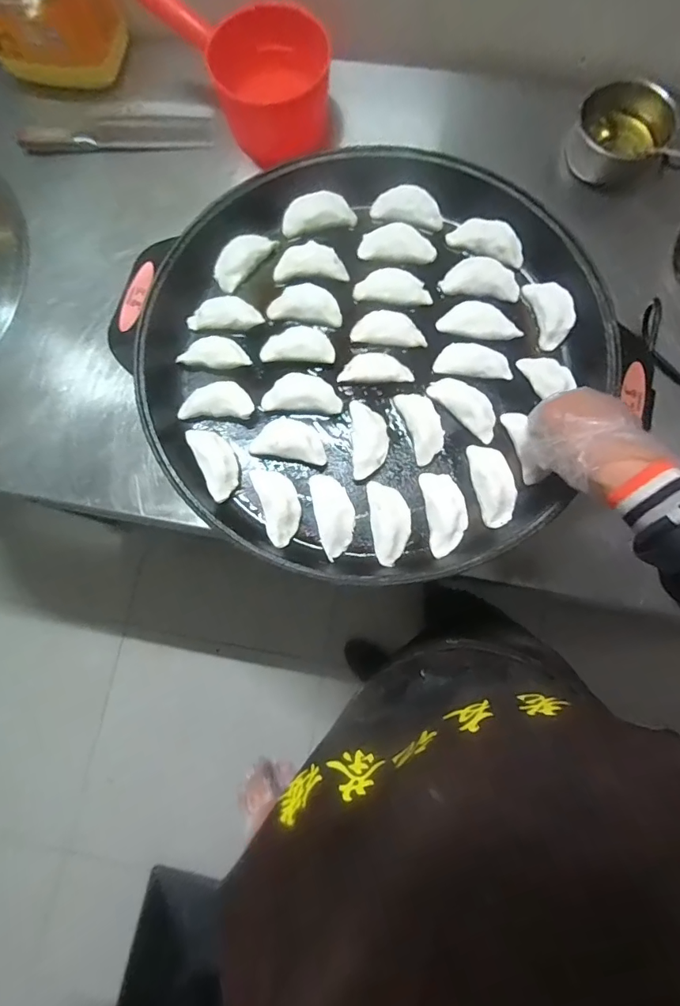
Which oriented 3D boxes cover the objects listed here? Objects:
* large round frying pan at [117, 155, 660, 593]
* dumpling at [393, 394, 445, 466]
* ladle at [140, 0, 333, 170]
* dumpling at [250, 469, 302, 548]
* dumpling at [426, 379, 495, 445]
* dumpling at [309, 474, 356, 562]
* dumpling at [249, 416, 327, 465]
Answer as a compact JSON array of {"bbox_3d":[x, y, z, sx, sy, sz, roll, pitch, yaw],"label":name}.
[{"bbox_3d":[0.035,-0.182,0.548,0.517,0.076,0.532,0,77,0],"label":"large round frying pan"},{"bbox_3d":[0.099,-0.095,0.543,0.038,0.025,0.090,-19,78,-4],"label":"dumpling"},{"bbox_3d":[-0.135,-0.644,0.662,0.152,0.135,0.232,-40,80,-8],"label":"ladle"},{"bbox_3d":[-0.070,0.001,0.525,0.044,0.023,0.095,-19,78,-4],"label":"dumpling"},{"bbox_3d":[0.153,-0.118,0.547,0.039,0.019,0.099,-42,80,-9],"label":"dumpling"},{"bbox_3d":[-0.007,0.012,0.521,0.043,0.019,0.098,-12,77,-3],"label":"dumpling"},{"bbox_3d":[-0.059,-0.077,0.541,0.087,0.022,0.049,9,77,2],"label":"dumpling"}]

